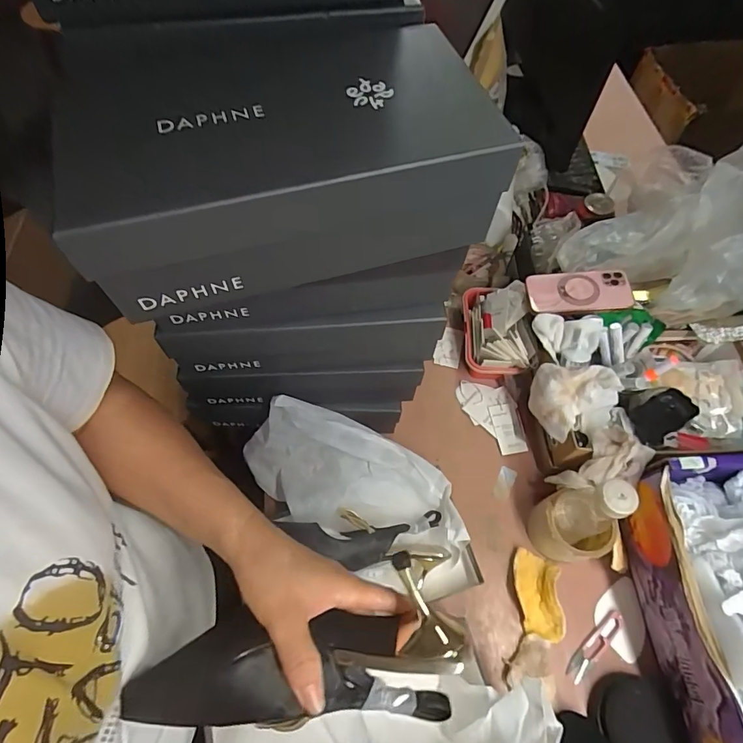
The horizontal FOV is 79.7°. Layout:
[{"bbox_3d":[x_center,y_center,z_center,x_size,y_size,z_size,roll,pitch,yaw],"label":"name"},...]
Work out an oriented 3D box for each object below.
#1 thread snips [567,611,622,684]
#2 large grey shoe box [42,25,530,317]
[{"bbox_3d":[0.289,0.354,0.573,0.106,0.006,0.022,-37,68,-18],"label":"thread snips"},{"bbox_3d":[-0.062,-0.186,0.363,0.306,0.091,0.222,-14,63,-8],"label":"large grey shoe box"}]

